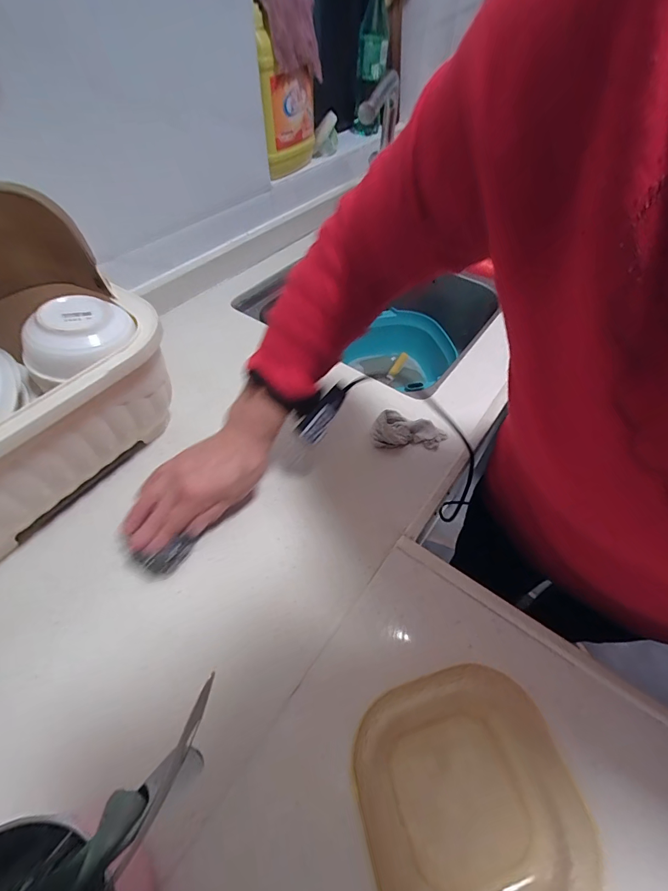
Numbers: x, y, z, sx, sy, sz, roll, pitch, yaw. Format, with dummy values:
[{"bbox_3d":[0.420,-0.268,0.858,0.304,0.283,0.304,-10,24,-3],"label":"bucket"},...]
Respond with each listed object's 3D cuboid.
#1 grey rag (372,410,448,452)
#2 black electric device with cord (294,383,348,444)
[{"bbox_3d":[0.094,-0.018,0.484,0.090,0.026,0.042,2,53,0],"label":"grey rag"},{"bbox_3d":[-0.011,-0.035,0.403,0.022,0.020,0.070,33,79,22],"label":"black electric device with cord"}]

